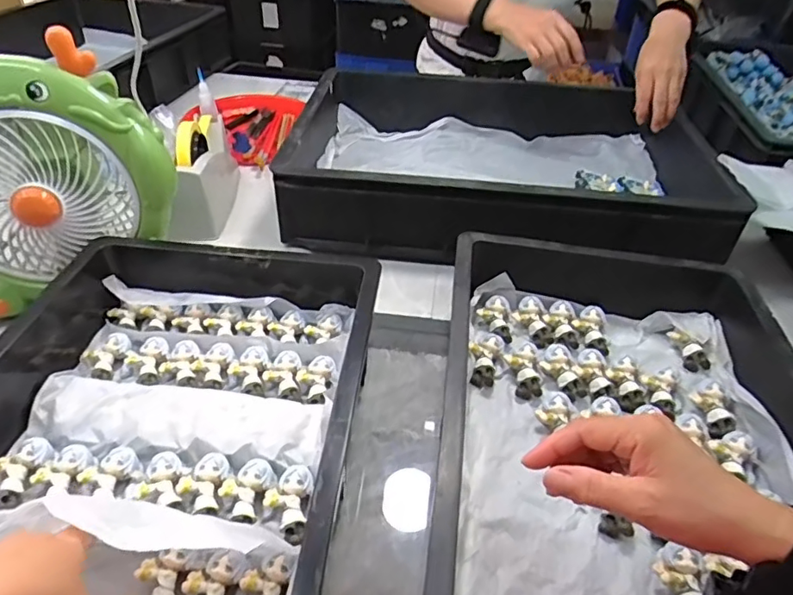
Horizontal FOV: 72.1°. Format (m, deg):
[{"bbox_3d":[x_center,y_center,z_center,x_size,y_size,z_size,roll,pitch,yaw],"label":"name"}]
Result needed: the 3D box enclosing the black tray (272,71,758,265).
[{"bbox_3d":[0.142,-0.192,0.783,0.575,0.138,0.374,11,40,9],"label":"black tray"}]

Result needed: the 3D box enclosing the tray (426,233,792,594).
[{"bbox_3d":[0.185,0.109,0.465,0.290,0.098,0.463,8,40,5],"label":"tray"}]

